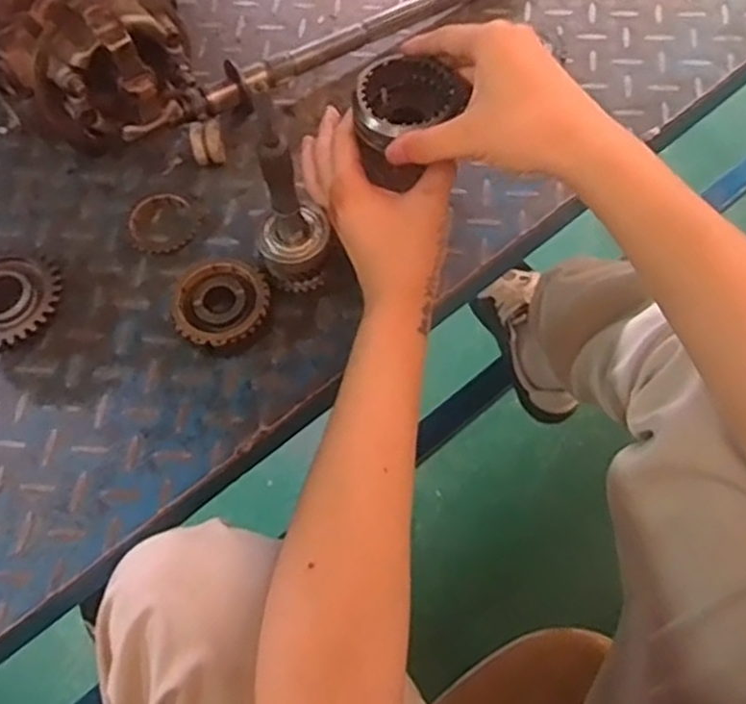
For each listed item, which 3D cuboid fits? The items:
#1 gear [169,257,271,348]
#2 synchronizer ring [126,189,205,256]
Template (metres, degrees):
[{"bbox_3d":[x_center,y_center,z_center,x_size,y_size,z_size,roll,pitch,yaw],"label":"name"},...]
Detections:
[{"bbox_3d":[-0.107,-0.032,0.520,0.065,0.027,0.069,0,67,1],"label":"gear"},{"bbox_3d":[-0.162,-0.100,0.565,0.055,0.013,0.060,0,67,1],"label":"synchronizer ring"}]

